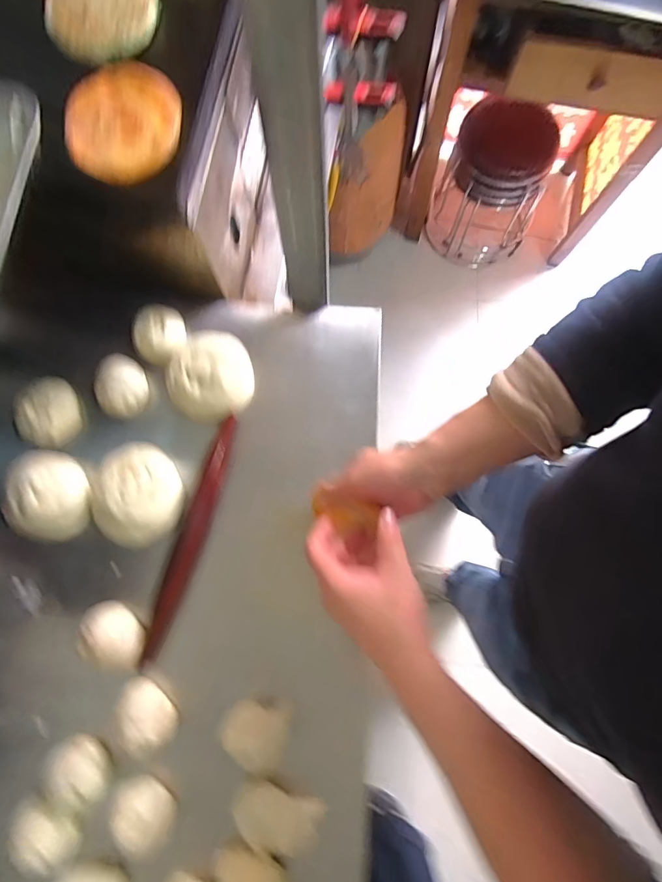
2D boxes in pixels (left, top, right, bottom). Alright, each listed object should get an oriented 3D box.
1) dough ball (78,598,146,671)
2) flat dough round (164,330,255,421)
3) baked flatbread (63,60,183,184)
[{"bbox_3d":[-0.277,0.248,0.567,0.084,0.051,0.066,35,81,8],"label":"dough ball"},{"bbox_3d":[-0.165,-0.092,0.627,0.115,0.056,0.123,0,78,1],"label":"flat dough round"},{"bbox_3d":[-0.236,-0.365,0.511,0.123,0.020,0.139,1,78,1],"label":"baked flatbread"}]

